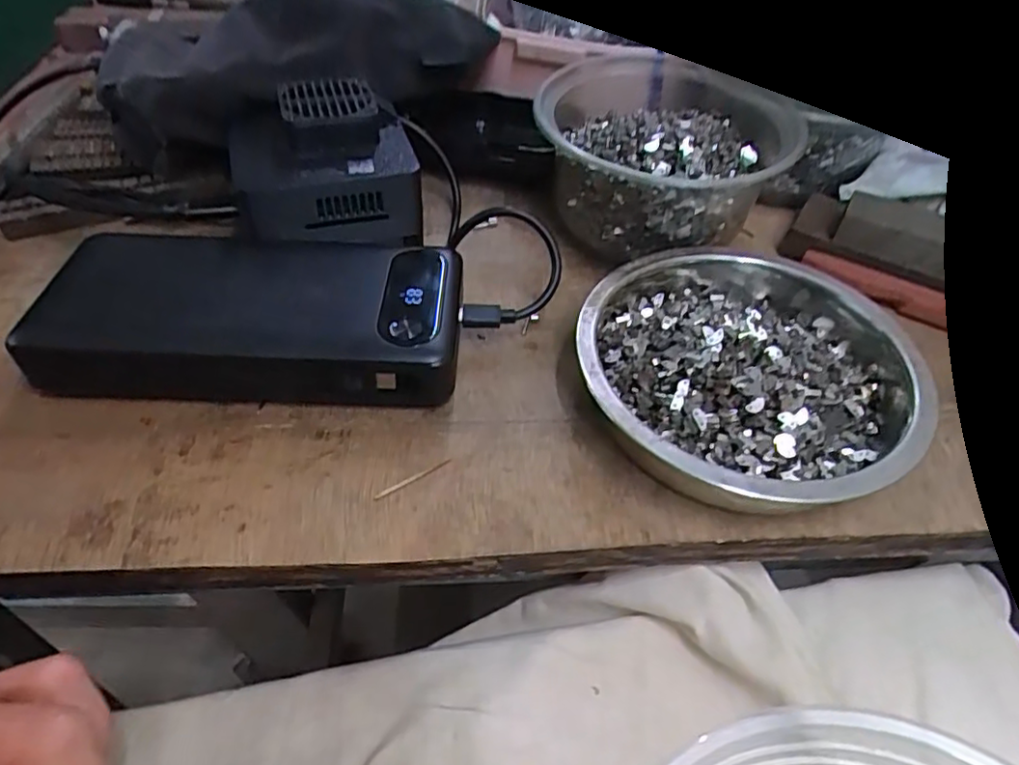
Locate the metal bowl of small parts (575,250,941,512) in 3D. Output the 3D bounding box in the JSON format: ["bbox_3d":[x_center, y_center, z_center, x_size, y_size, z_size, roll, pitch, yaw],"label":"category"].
[{"bbox_3d":[0.091,-0.011,0.243,0.118,0.034,0.133,23,50,17],"label":"metal bowl of small parts"}]

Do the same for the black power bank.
[{"bbox_3d":[-0.097,-0.029,0.254,0.152,0.028,0.072,3,47,-1],"label":"black power bank"}]

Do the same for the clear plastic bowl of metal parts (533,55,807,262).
[{"bbox_3d":[0.070,-0.106,0.305,0.105,0.061,0.112,2,47,-2],"label":"clear plastic bowl of metal parts"}]

